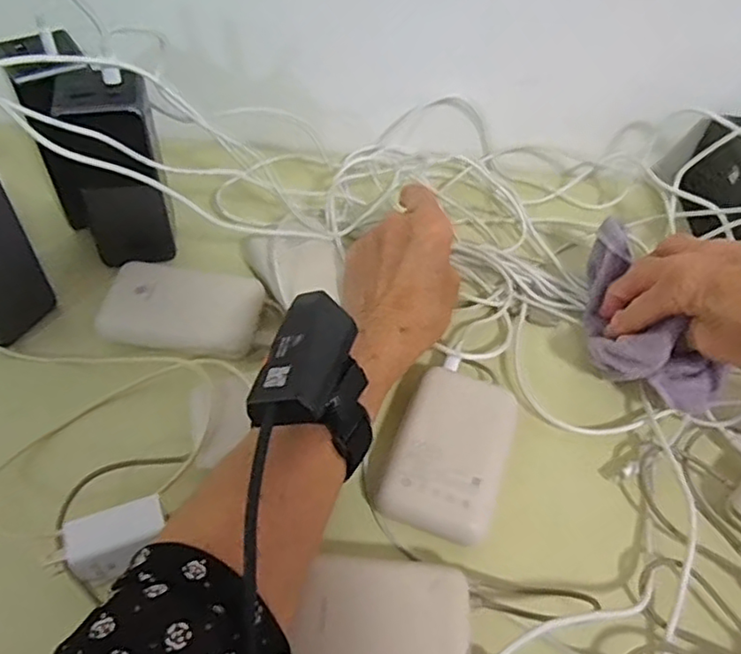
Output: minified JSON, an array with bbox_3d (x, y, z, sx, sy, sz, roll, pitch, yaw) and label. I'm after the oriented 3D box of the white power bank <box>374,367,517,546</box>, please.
[{"bbox_3d":[0.046,0.072,0.369,0.063,0.020,0.106,19,53,10],"label":"white power bank"}]

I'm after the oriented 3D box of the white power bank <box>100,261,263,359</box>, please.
[{"bbox_3d":[-0.126,-0.012,0.423,0.102,0.024,0.065,12,52,5],"label":"white power bank"}]

